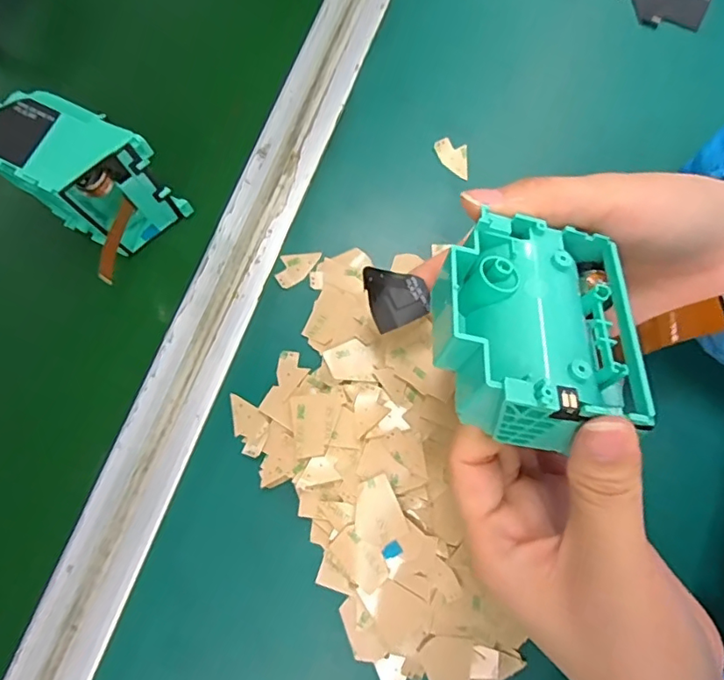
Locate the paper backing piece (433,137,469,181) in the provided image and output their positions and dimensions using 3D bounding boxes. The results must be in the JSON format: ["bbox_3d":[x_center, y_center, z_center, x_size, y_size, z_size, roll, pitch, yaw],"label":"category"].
[{"bbox_3d":[0.052,-0.101,0.297,0.016,0.004,0.026,-26,80,-8],"label":"paper backing piece"}]

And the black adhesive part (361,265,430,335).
[{"bbox_3d":[0.017,-0.021,0.242,0.027,0.010,0.028,-18,78,-3],"label":"black adhesive part"}]

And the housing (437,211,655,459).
[{"bbox_3d":[0.057,-0.002,0.186,0.064,0.032,0.076,9,58,-10],"label":"housing"}]

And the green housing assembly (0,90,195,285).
[{"bbox_3d":[-0.134,-0.072,0.259,0.069,0.073,0.054,30,80,9],"label":"green housing assembly"}]

